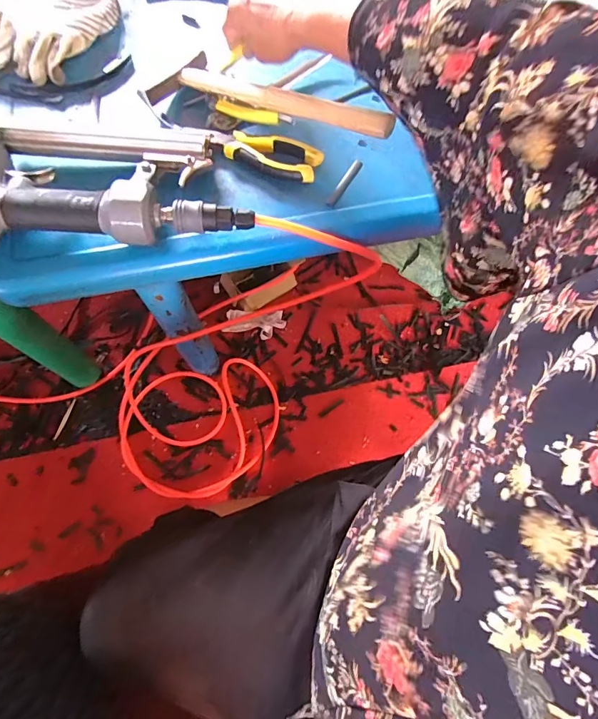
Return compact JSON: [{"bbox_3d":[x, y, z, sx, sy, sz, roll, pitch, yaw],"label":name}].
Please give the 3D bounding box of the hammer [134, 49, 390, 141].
[{"bbox_3d":[-0.040,-0.269,0.428,0.293,0.021,0.090,26,73,22],"label":"hammer"}]

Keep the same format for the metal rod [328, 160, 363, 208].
[{"bbox_3d":[0.048,-0.185,0.434,0.010,0.006,0.071,29,74,7],"label":"metal rod"}]

